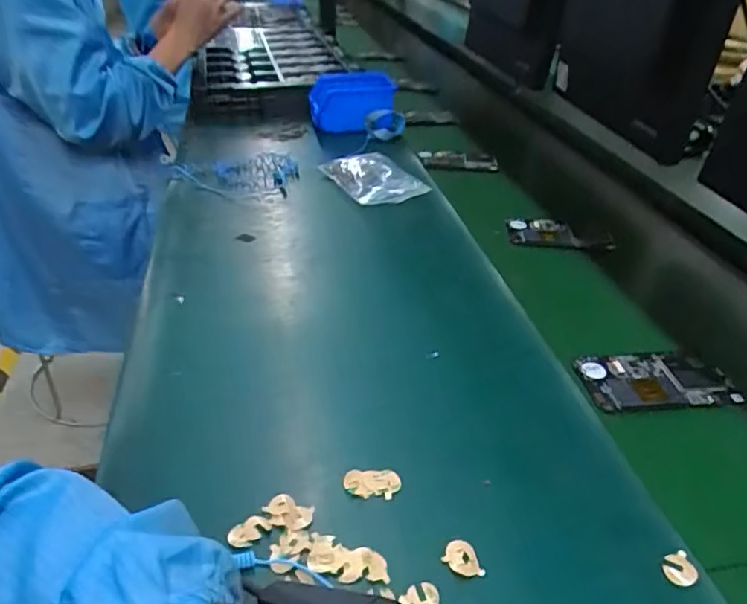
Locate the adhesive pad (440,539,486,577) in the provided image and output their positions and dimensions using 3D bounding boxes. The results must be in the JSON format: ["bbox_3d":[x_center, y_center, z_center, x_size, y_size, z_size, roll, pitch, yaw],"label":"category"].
[{"bbox_3d":[0.055,0.152,0.345,0.025,0.004,0.020,18,40,28],"label":"adhesive pad"}]

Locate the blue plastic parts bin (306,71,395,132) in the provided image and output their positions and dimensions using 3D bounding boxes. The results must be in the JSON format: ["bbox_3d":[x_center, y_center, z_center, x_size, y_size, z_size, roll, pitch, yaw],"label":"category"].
[{"bbox_3d":[-0.036,-0.333,0.974,0.143,0.083,0.055,5,33,2],"label":"blue plastic parts bin"}]

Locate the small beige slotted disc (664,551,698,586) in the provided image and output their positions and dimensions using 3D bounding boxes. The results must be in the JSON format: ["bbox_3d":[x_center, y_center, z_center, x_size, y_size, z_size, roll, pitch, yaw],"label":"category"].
[{"bbox_3d":[0.177,0.154,0.338,0.018,0.004,0.018,-2,35,2],"label":"small beige slotted disc"}]

